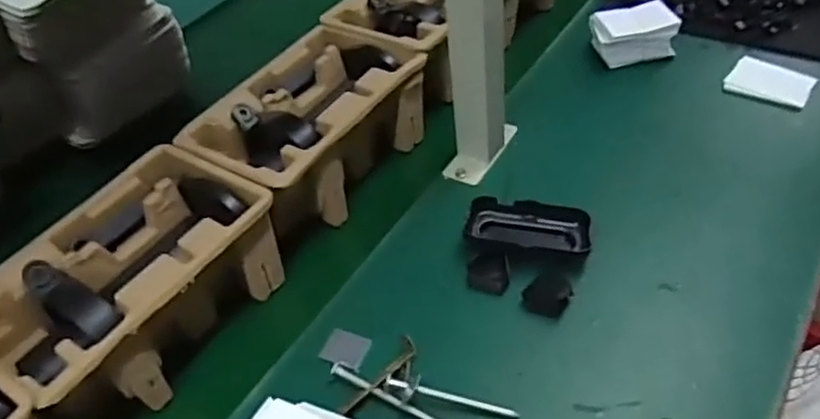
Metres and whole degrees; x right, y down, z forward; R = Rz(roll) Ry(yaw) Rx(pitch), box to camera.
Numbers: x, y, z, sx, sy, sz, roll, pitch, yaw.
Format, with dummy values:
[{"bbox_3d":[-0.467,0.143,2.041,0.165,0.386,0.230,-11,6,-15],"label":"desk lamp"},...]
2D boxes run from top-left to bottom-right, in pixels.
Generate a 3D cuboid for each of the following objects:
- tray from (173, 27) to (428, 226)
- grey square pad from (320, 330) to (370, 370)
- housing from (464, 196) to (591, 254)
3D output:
[{"bbox_3d":[-0.102,-0.077,0.658,0.148,0.096,0.221,23,54,26],"label":"tray"},{"bbox_3d":[-0.052,0.114,0.533,0.036,0.004,0.031,12,47,18],"label":"grey square pad"},{"bbox_3d":[0.106,0.017,0.588,0.106,0.026,0.048,3,45,9],"label":"housing"}]

